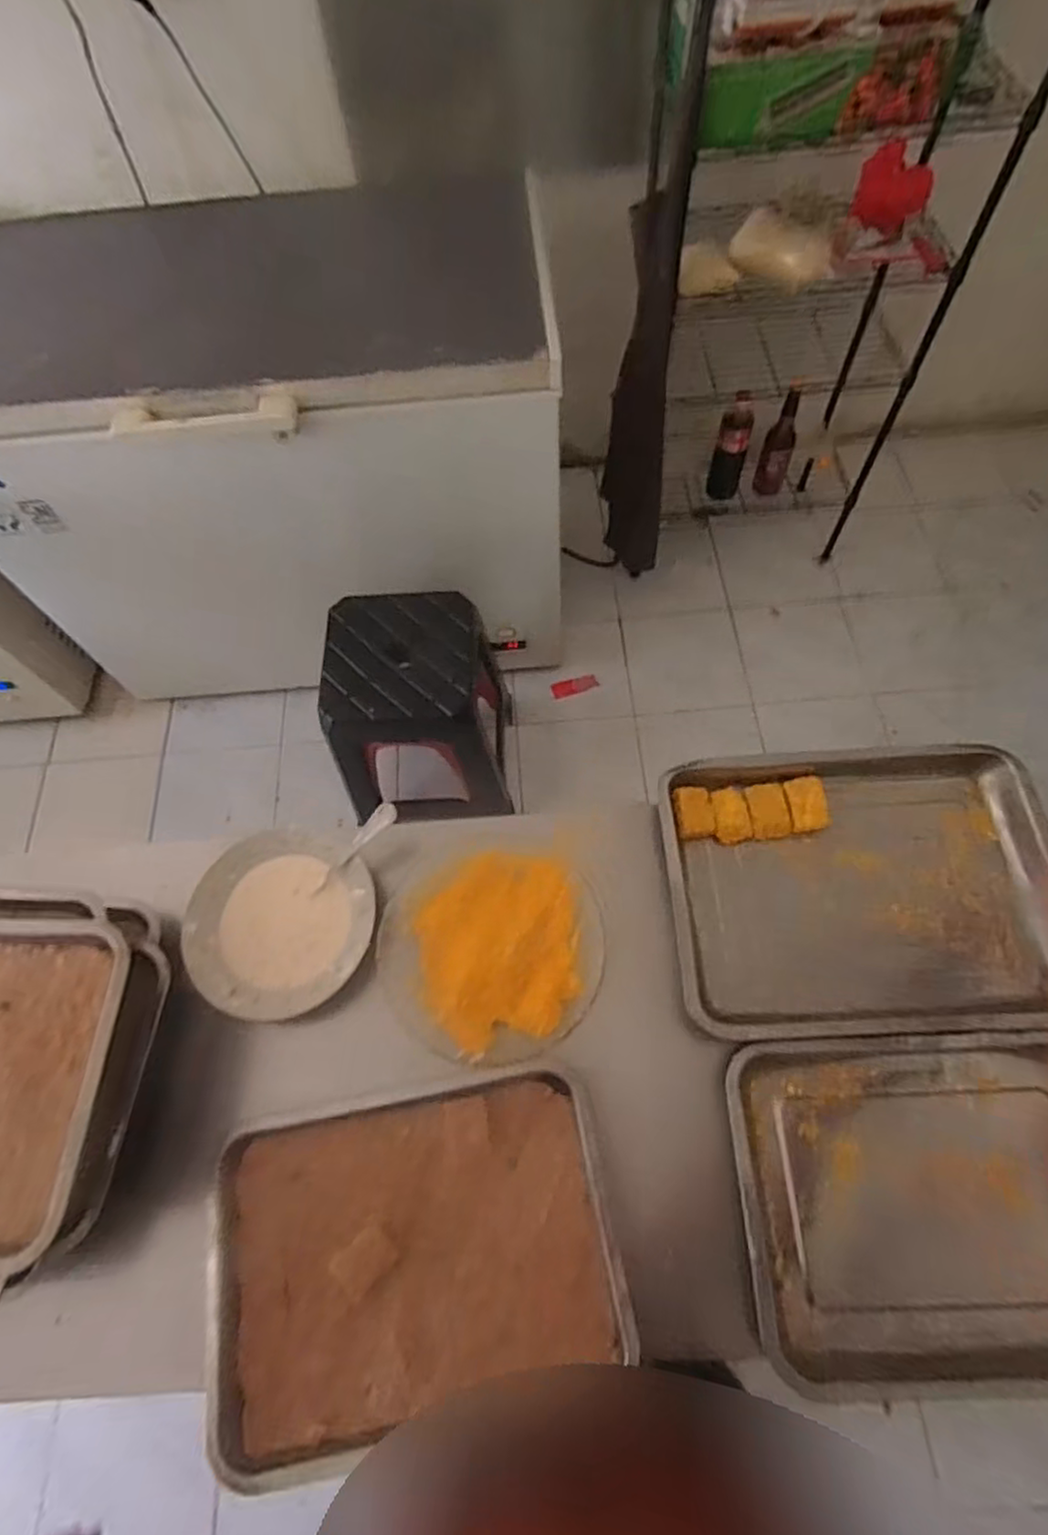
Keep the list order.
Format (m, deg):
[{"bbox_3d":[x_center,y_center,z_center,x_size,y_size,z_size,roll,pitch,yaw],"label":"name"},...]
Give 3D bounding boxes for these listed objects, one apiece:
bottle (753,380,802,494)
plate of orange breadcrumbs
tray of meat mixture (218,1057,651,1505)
[{"bbox_3d":[0.609,-0.770,1.621,0.074,0.262,0.059,16,68,10],"label":"bottle"},{"bbox_3d":[-0.032,0.182,0.686,0.217,0.019,0.204,-1,66,3],"label":"plate of orange breadcrumbs"},{"bbox_3d":[-0.094,0.414,0.589,0.337,0.028,0.238,-14,66,-3],"label":"tray of meat mixture"}]

